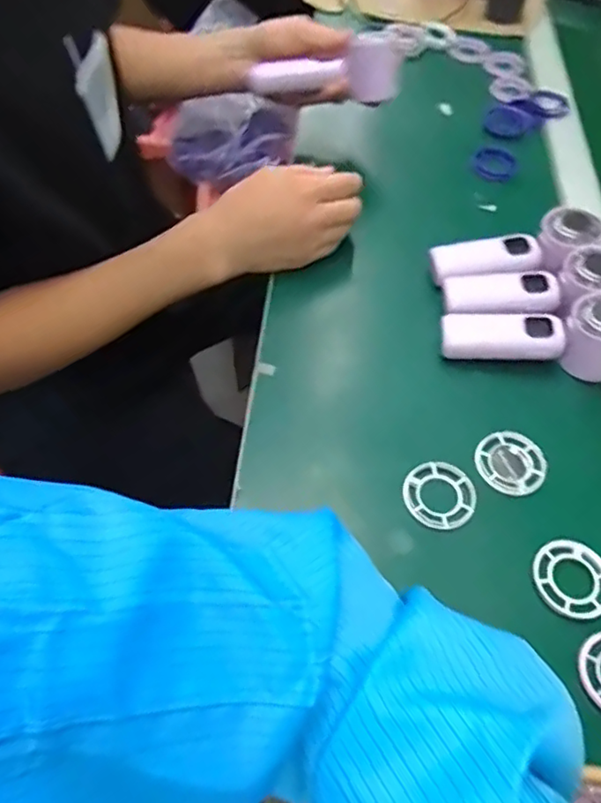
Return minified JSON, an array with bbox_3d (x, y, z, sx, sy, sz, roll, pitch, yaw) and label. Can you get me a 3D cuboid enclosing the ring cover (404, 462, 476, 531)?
[{"bbox_3d":[0.104,0.069,0.447,0.053,0.004,0.052,-34,62,-19],"label":"ring cover"}]

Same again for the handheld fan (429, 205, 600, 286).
[{"bbox_3d":[0.201,-0.135,0.563,0.154,0.055,0.053,-9,57,-4],"label":"handheld fan"}]

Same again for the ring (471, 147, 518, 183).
[{"bbox_3d":[0.224,-0.272,0.691,0.059,0.009,0.052,-30,61,-17],"label":"ring"}]

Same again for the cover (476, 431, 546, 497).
[{"bbox_3d":[0.163,0.046,0.464,0.052,0.004,0.051,-33,62,-19],"label":"cover"}]

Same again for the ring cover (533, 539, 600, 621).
[{"bbox_3d":[0.187,0.122,0.413,0.052,0.004,0.053,-32,61,-18],"label":"ring cover"}]

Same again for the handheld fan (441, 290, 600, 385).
[{"bbox_3d":[0.197,-0.059,0.505,0.150,0.053,0.051,4,57,4],"label":"handheld fan"}]

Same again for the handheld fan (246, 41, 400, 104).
[{"bbox_3d":[0.035,-0.345,0.628,0.138,0.052,0.045,1,57,2],"label":"handheld fan"}]

